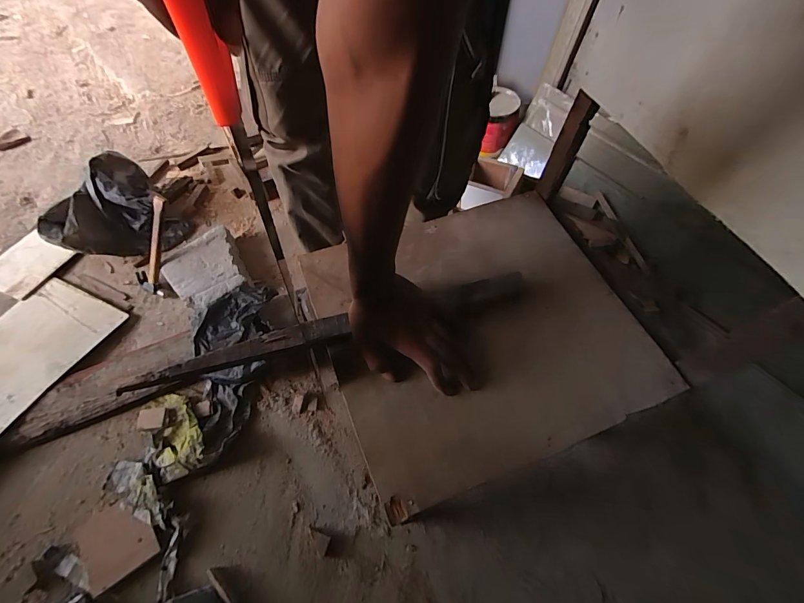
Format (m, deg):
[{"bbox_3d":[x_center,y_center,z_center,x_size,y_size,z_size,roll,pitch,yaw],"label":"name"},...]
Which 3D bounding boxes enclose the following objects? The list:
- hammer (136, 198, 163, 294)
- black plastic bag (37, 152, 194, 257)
[{"bbox_3d":[-0.616,-0.135,0.903,0.094,0.258,0.023,31,25,14],"label":"hammer"},{"bbox_3d":[-0.785,-0.236,0.985,0.280,0.137,0.283,40,65,19],"label":"black plastic bag"}]

